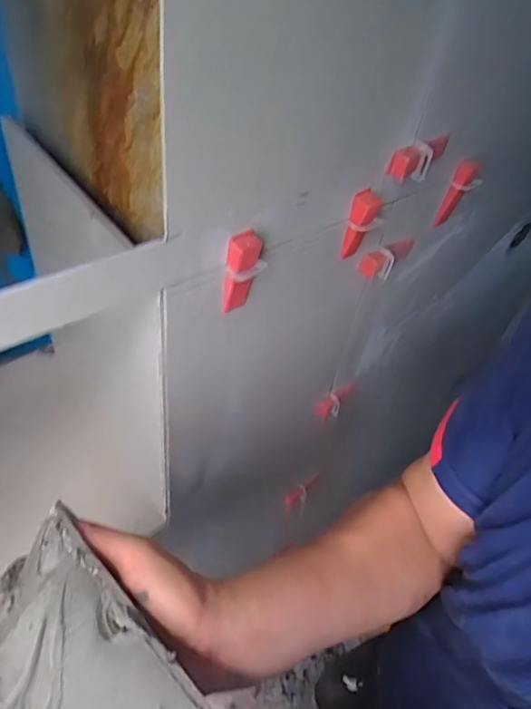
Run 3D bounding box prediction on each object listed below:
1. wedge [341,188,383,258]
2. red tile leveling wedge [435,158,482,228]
[{"bbox_3d":[0.084,-0.114,0.474,0.022,0.061,0.027,17,47,9],"label":"wedge"},{"bbox_3d":[0.198,-0.166,0.557,0.022,0.072,0.021,23,48,14],"label":"red tile leveling wedge"}]

